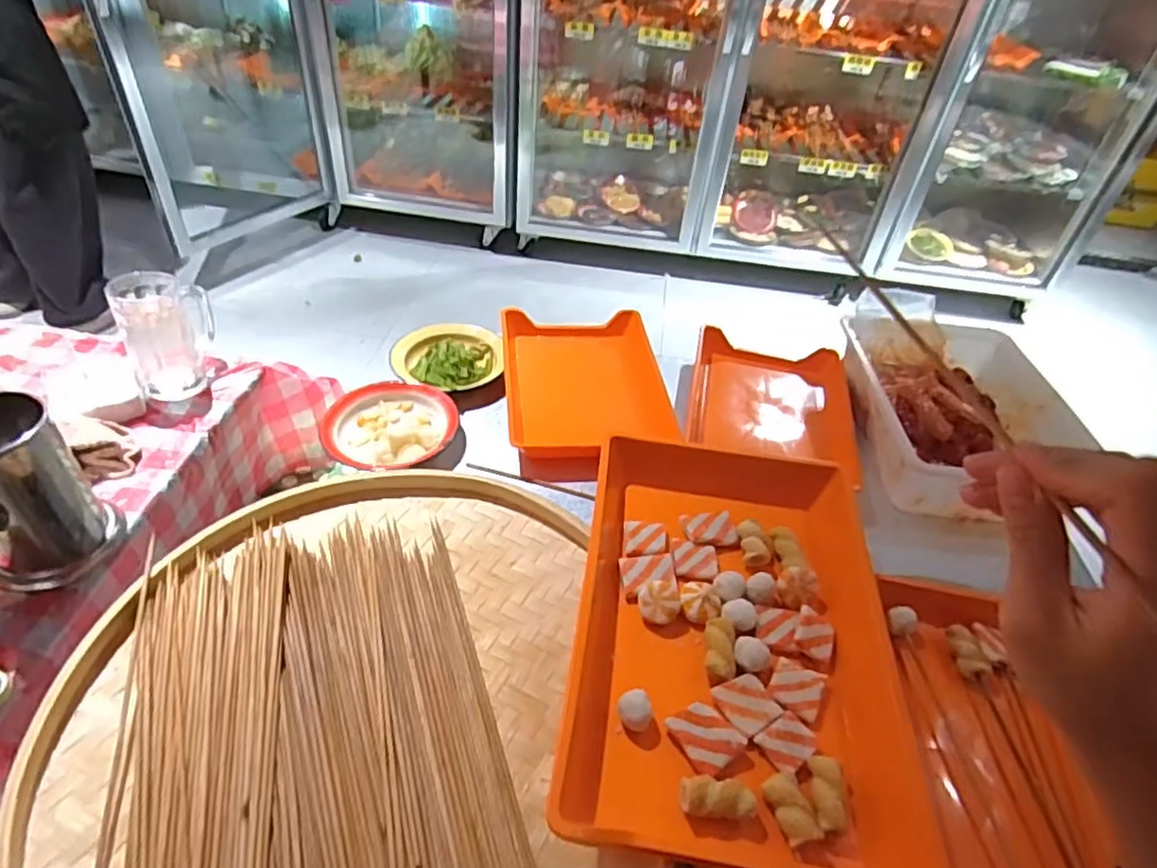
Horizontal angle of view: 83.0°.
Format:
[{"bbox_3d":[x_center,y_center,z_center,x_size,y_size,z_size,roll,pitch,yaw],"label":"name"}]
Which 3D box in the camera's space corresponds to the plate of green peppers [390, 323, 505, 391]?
[{"bbox_3d":[-0.176,-0.103,0.881,0.145,0.031,0.127,-2,42,-10],"label":"plate of green peppers"}]

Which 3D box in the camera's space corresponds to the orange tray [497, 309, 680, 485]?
[{"bbox_3d":[0.008,-0.060,0.857,0.203,0.052,0.283,-2,42,-9],"label":"orange tray"}]

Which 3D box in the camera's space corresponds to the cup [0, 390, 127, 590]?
[{"bbox_3d":[-0.535,0.052,0.625,0.098,0.174,0.102,3,42,-3],"label":"cup"}]

